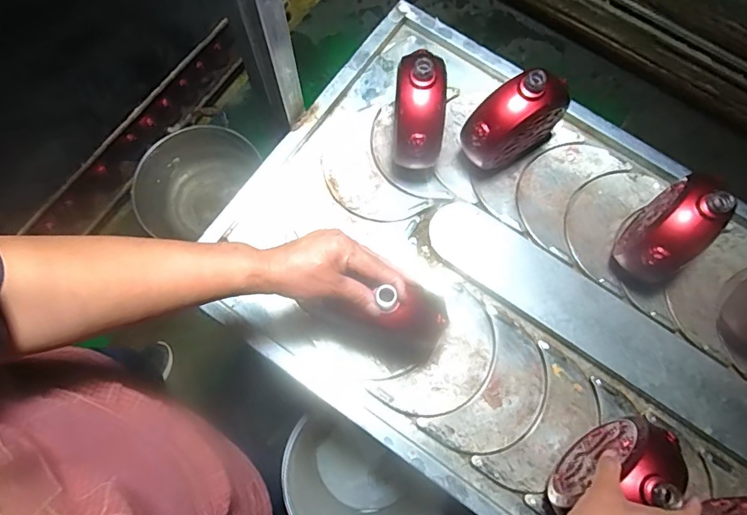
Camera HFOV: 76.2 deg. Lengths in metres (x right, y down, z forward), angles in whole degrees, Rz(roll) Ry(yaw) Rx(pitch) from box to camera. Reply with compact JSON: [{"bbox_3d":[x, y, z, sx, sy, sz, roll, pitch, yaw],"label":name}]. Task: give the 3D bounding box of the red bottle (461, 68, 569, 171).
[{"bbox_3d":[0.185,-0.171,0.610,0.137,0.150,0.063,-26,76,-8],"label":"red bottle"}]

